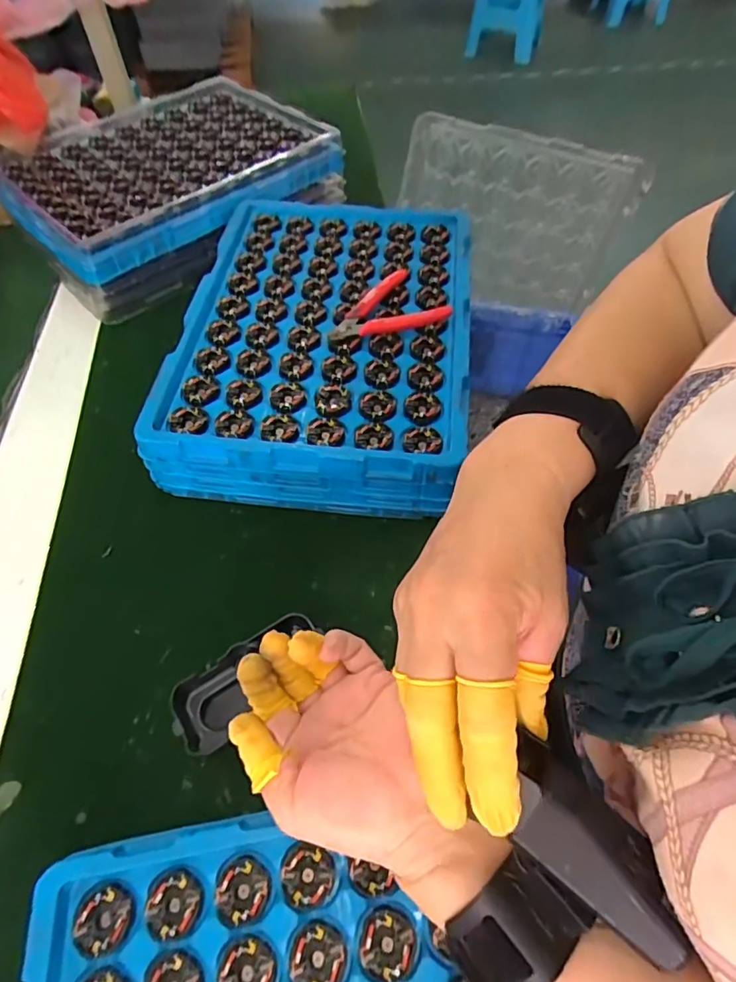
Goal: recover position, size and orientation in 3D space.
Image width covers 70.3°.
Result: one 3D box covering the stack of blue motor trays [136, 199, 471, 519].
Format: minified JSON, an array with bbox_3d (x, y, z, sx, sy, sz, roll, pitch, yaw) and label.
[{"bbox_3d":[-0.039,-0.159,0.539,0.275,0.075,0.369,5,56,4],"label":"stack of blue motor trays"}]

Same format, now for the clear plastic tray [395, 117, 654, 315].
[{"bbox_3d":[0.179,-0.338,0.663,0.275,0.204,0.037,8,57,6],"label":"clear plastic tray"}]

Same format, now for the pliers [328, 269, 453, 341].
[{"bbox_3d":[0.015,-0.171,0.507,0.114,0.019,0.076,-34,62,-20],"label":"pliers"}]

